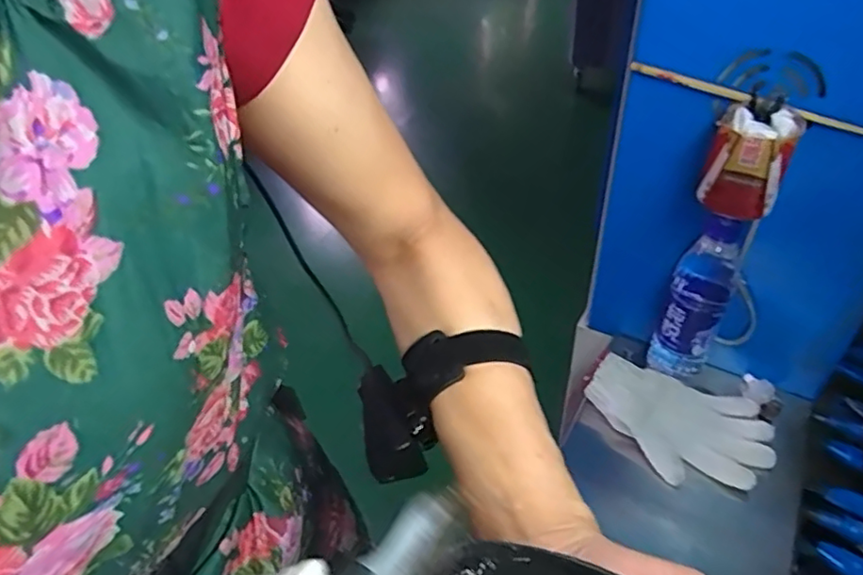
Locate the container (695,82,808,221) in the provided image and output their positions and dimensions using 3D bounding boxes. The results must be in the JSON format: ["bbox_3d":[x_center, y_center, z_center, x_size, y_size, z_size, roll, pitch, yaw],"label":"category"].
[{"bbox_3d":[0.291,-0.118,0.546,0.064,0.088,0.070,23,47,27],"label":"container"}]

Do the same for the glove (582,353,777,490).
[{"bbox_3d":[0.271,0.152,0.662,0.193,0.027,0.120,18,55,10],"label":"glove"}]

